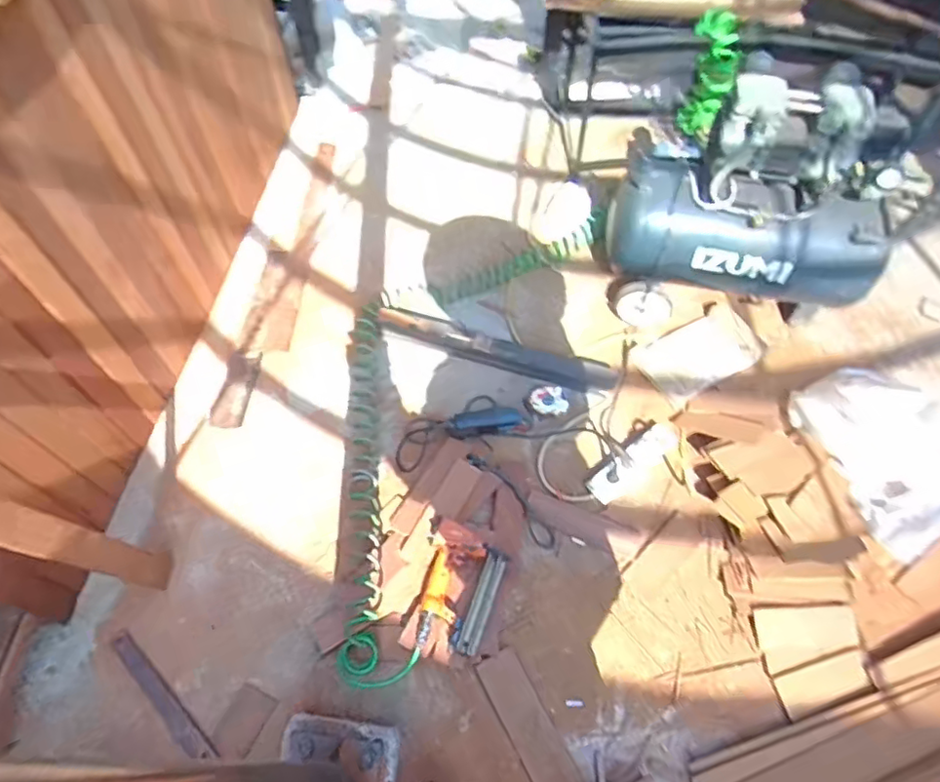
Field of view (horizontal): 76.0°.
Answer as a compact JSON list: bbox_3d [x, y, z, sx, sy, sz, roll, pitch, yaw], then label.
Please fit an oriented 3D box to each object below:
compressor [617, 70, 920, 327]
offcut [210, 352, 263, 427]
[{"bbox_3d":[0.706,-0.478,1.474,0.692,0.548,0.358,-2,57,0],"label":"compressor"},{"bbox_3d":[-0.593,-0.006,1.528,0.081,0.008,0.218,3,57,3],"label":"offcut"}]

